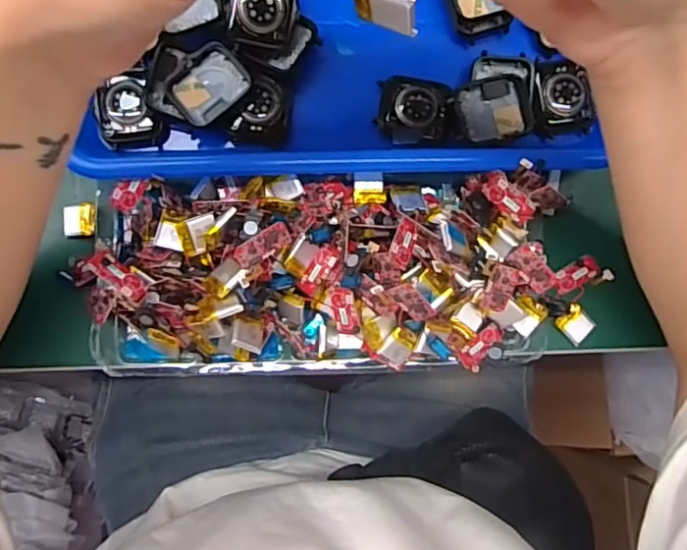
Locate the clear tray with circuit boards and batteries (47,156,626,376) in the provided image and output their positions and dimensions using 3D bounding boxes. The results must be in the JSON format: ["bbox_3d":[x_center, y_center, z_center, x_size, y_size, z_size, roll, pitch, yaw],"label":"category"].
[{"bbox_3d":[0.006,0.000,0.315,0.302,0.056,0.111,-2,87,-4],"label":"clear tray with circuit boards and batteries"}]

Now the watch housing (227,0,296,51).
[{"bbox_3d":[-0.044,-0.143,0.303,0.035,0.010,0.037,8,116,-5],"label":"watch housing"}]

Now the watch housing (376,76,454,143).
[{"bbox_3d":[0.041,-0.094,0.321,0.041,0.008,0.038,6,86,-4],"label":"watch housing"}]

